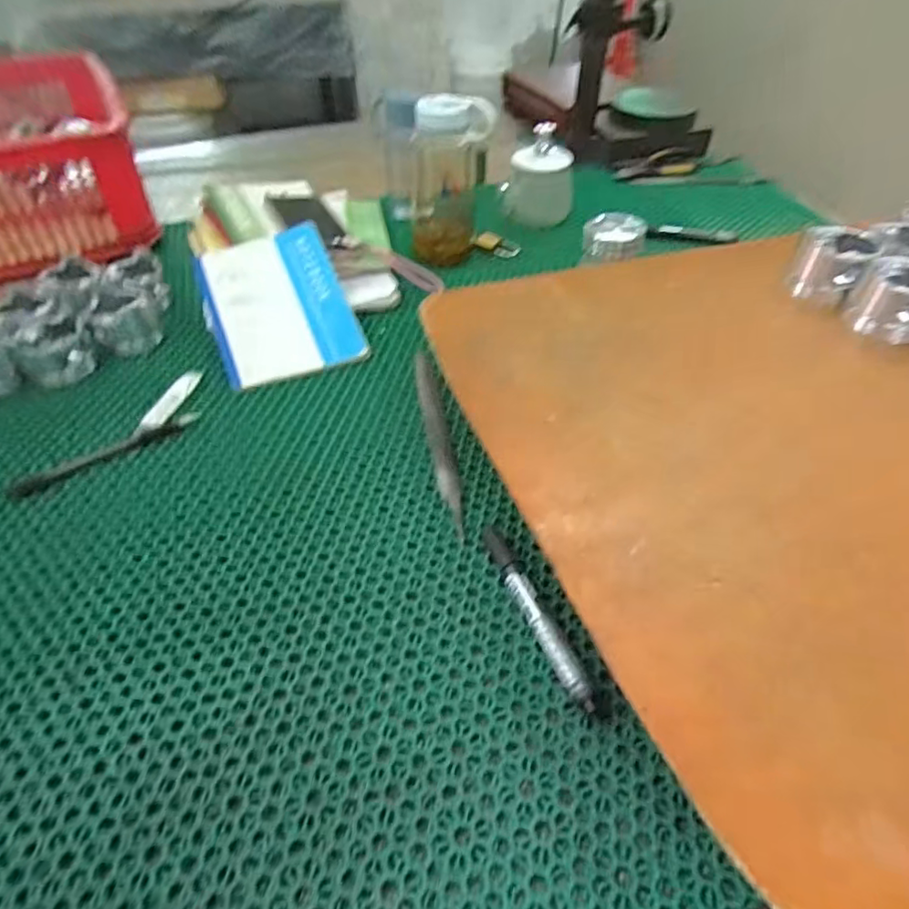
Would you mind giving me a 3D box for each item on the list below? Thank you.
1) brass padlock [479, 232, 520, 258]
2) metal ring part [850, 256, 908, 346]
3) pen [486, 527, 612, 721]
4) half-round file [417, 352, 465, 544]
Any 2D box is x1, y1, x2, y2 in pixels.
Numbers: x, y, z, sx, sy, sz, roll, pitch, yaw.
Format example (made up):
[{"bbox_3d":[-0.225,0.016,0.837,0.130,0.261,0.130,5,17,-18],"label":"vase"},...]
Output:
[{"bbox_3d":[0.061,-0.288,0.798,0.055,0.018,0.033,14,46,13],"label":"brass padlock"},{"bbox_3d":[0.391,-0.135,0.513,0.057,0.052,0.069,-35,54,-28],"label":"metal ring part"},{"bbox_3d":[0.054,0.105,0.385,0.020,0.019,0.143,-19,48,-19],"label":"pen"},{"bbox_3d":[-0.014,-0.019,0.519,0.019,0.008,0.228,-7,45,-8],"label":"half-round file"}]

